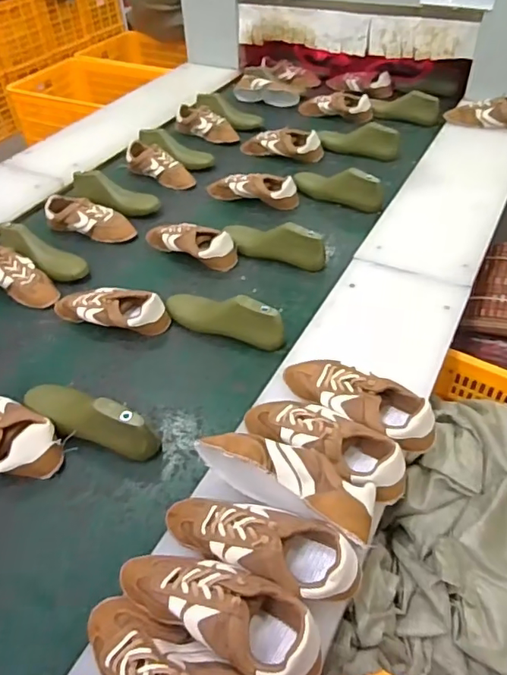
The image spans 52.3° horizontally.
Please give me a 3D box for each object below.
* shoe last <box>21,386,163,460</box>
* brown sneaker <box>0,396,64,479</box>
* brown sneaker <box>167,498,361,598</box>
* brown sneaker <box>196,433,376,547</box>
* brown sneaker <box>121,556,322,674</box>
[{"bbox_3d":[-0.272,0.131,0.839,0.248,0.083,0.068,17,50,19],"label":"shoe last"},{"bbox_3d":[-0.414,0.148,0.832,0.242,0.086,0.099,24,53,25],"label":"brown sneaker"},{"bbox_3d":[0.003,0.248,0.636,0.248,0.081,0.086,16,50,19],"label":"brown sneaker"},{"bbox_3d":[0.040,0.185,0.679,0.246,0.088,0.073,21,51,22],"label":"brown sneaker"},{"bbox_3d":[-0.042,0.304,0.584,0.241,0.085,0.089,19,51,21],"label":"brown sneaker"}]

